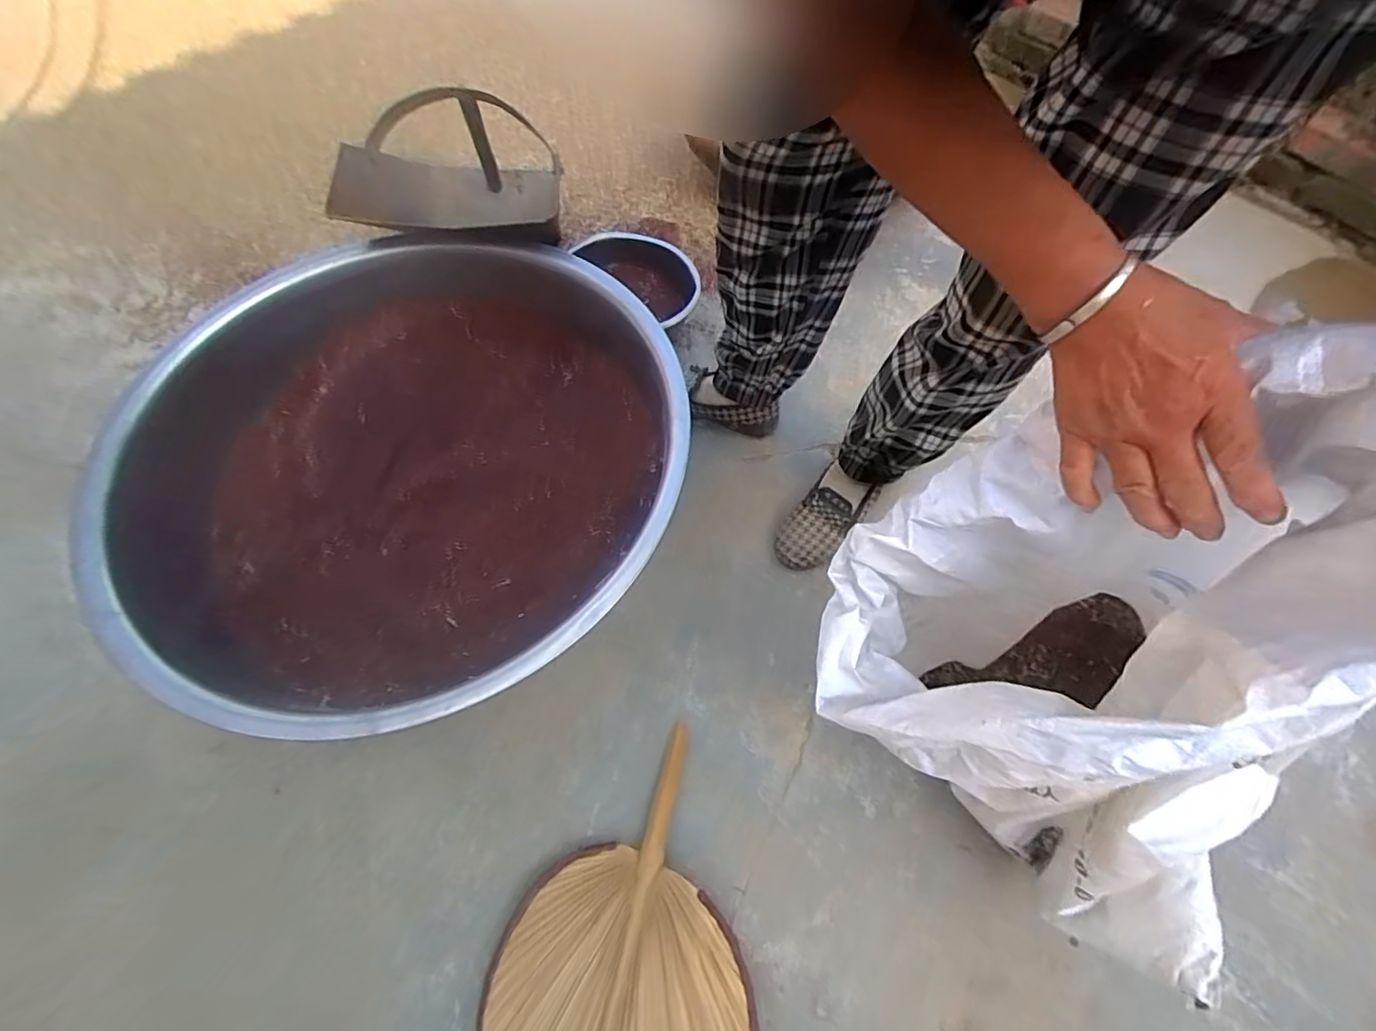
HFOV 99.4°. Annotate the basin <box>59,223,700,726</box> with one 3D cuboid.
[{"bbox_3d":[-0.342,-0.093,0.758,0.671,0.165,0.708,-7,64,-12],"label":"basin"}]

